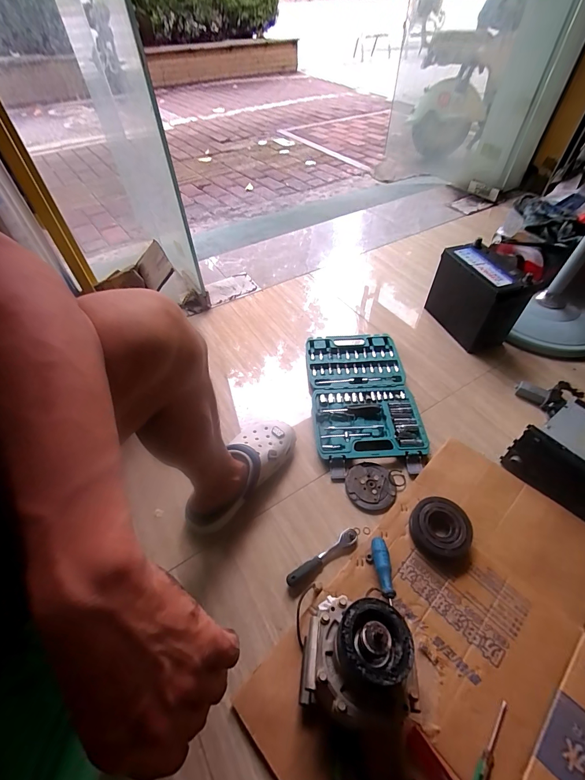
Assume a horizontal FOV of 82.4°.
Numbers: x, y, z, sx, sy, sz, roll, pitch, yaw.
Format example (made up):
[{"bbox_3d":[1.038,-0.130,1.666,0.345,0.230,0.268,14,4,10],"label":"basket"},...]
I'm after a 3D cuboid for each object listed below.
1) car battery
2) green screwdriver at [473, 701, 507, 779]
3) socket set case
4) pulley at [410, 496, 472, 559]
[{"bbox_3d":[0.507,-0.251,0.927,0.123,0.211,0.234,-13,52,-9],"label":"car battery"},{"bbox_3d":[0.257,0.475,0.439,0.015,0.014,0.114,31,58,24],"label":"green screwdriver"},{"bbox_3d":[0.169,0.012,0.828,0.242,0.034,0.401,-3,51,-1],"label":"socket set case"},{"bbox_3d":[0.269,0.252,0.609,0.094,0.040,0.099,-1,51,1],"label":"pulley"}]

